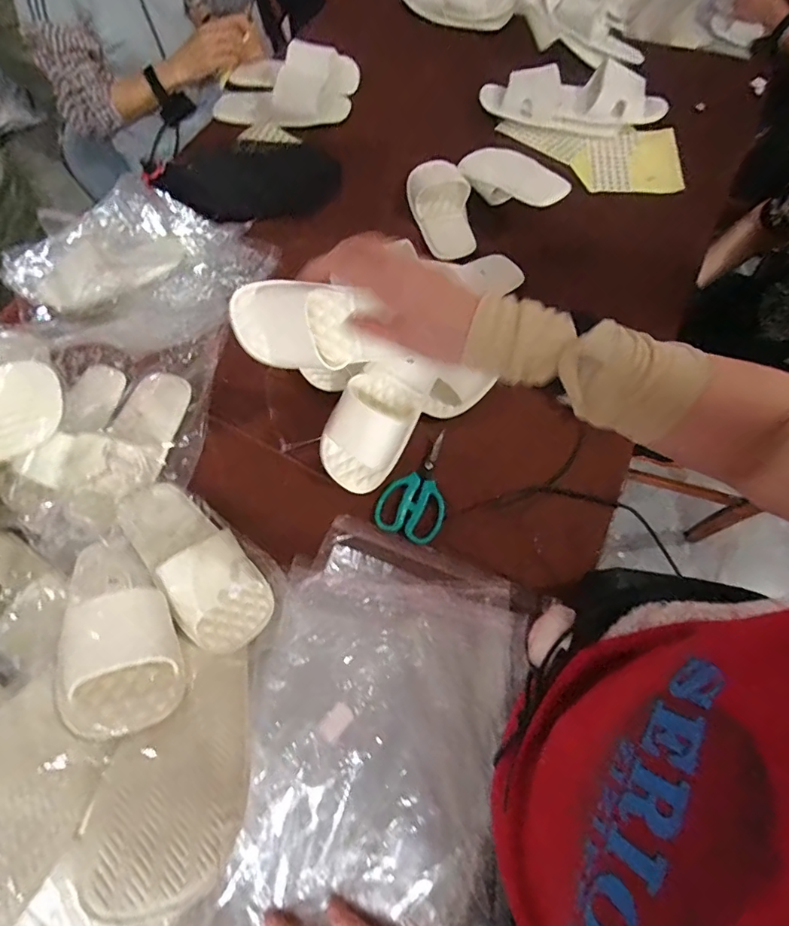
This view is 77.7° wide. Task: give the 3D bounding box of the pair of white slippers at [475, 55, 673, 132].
[{"bbox_3d":[0.333,-0.684,0.912,0.338,0.072,0.101,8,66,4],"label":"pair of white slippers"}]

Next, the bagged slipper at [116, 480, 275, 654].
[{"bbox_3d":[-0.236,0.108,0.567,0.092,0.056,0.230,-39,71,-16],"label":"bagged slipper"}]

